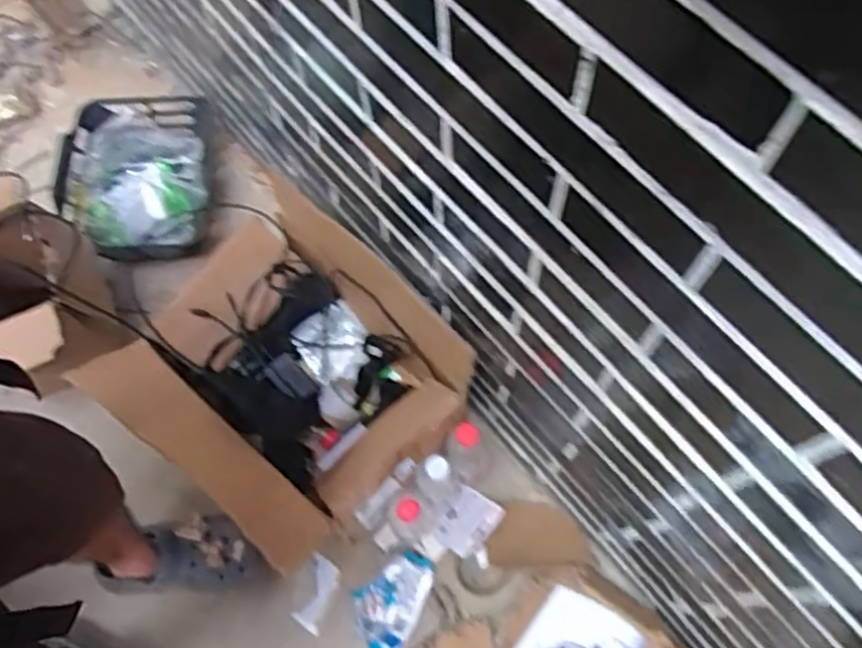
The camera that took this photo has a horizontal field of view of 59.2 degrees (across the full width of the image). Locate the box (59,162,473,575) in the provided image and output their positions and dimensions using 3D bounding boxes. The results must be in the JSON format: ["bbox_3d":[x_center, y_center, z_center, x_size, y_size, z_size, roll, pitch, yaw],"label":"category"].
[{"bbox_3d":[-0.217,0.099,1.155,0.418,0.285,0.412,40,74,15],"label":"box"}]

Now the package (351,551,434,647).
[{"bbox_3d":[-0.063,0.423,1.163,0.100,0.014,0.155,23,71,10],"label":"package"}]

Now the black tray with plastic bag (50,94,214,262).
[{"bbox_3d":[-0.521,-0.262,1.327,0.245,0.106,0.277,-5,69,-1],"label":"black tray with plastic bag"}]

